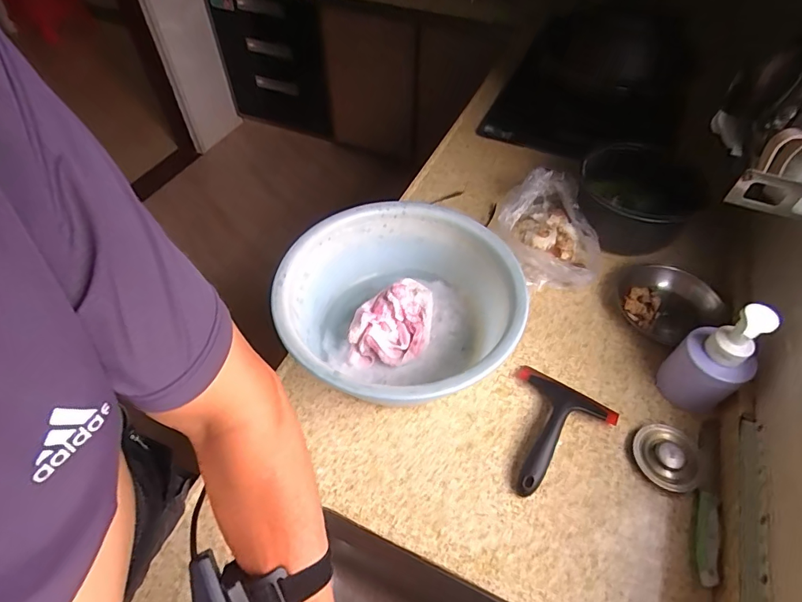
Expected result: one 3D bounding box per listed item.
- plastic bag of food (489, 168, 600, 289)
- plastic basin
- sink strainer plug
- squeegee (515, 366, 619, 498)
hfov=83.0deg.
[{"bbox_3d":[0.249,-0.119,0.765,0.178,0.103,0.195,21,54,15],"label":"plastic bag of food"},{"bbox_3d":[-0.004,0.014,0.641,0.316,0.130,0.312,0,52,0],"label":"plastic basin"},{"bbox_3d":[0.333,0.196,0.565,0.071,0.022,0.079,-27,52,4],"label":"sink strainer plug"},{"bbox_3d":[0.190,0.171,0.583,0.131,0.026,0.168,26,56,19],"label":"squeegee"}]

